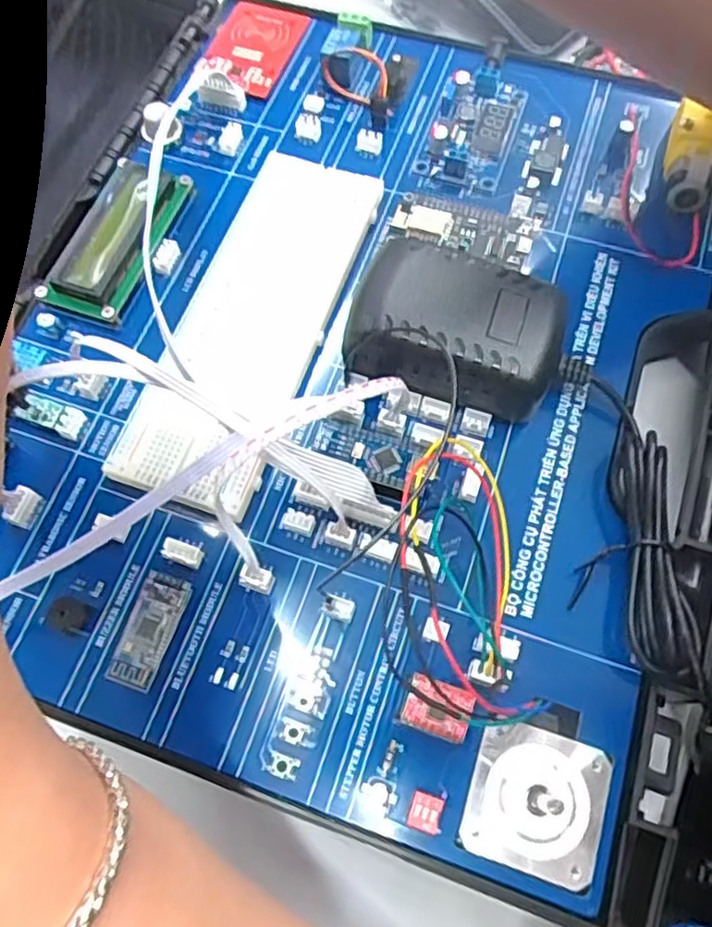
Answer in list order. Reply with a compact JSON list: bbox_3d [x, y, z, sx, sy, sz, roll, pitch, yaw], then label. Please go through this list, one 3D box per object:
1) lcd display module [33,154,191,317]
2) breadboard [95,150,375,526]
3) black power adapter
[{"bbox_3d":[-0.103,-0.098,0.291,0.038,0.015,0.077,14,68,7],"label":"lcd display module"},{"bbox_3d":[-0.041,-0.060,0.278,0.056,0.011,0.163,16,68,8],"label":"breadboard"},{"bbox_3d":[0.037,-0.048,0.260,0.074,0.036,0.048,16,68,8],"label":"black power adapter"}]

